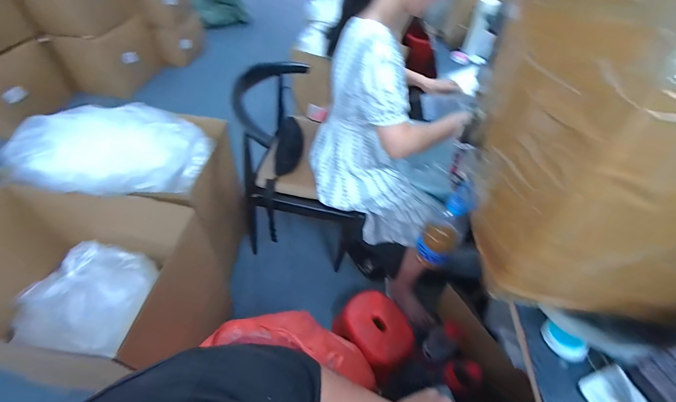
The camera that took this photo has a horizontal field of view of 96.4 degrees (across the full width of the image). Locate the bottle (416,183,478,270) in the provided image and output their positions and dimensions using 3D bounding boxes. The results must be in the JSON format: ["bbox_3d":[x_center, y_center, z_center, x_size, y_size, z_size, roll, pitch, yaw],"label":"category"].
[{"bbox_3d":[0.260,0.067,0.741,0.091,0.253,0.068,33,53,23],"label":"bottle"}]

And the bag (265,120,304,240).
[{"bbox_3d":[-0.215,-0.087,1.174,0.102,0.176,0.481,13,81,6],"label":"bag"}]

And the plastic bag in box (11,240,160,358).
[{"bbox_3d":[-0.688,0.262,0.852,0.207,0.146,0.296,13,48,7],"label":"plastic bag in box"}]

